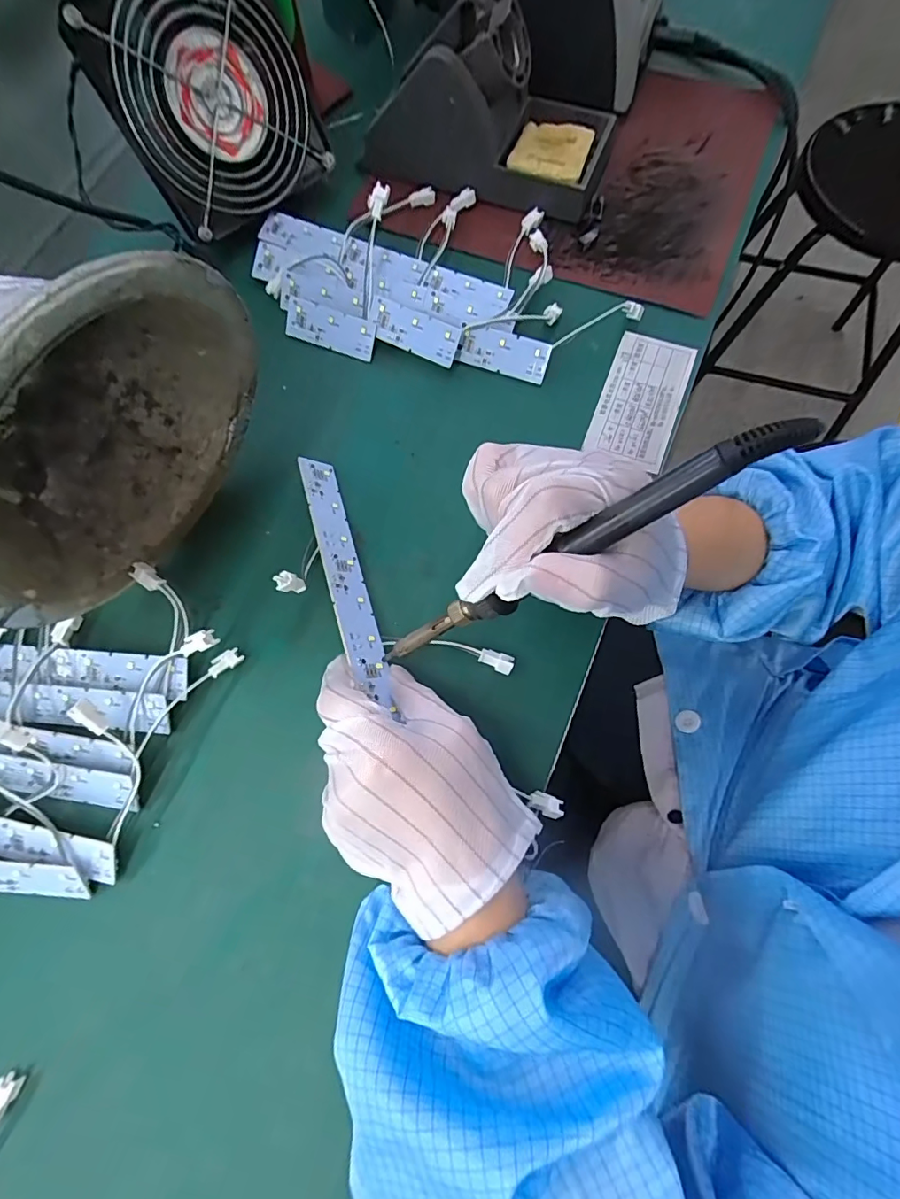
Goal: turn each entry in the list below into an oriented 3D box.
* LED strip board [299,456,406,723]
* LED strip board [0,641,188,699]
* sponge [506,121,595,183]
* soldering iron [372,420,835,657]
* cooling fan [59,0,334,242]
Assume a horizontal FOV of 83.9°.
[{"bbox_3d":[-0.060,-0.015,0.289,0.024,0.005,0.160,1,62,-42],"label":"LED strip board"},{"bbox_3d":[-0.241,0.036,0.284,0.186,0.008,0.022,5,85,1],"label":"LED strip board"},{"bbox_3d":[0.074,-0.332,0.373,0.053,0.013,0.052,19,75,7],"label":"sponge"},{"bbox_3d":[0.045,-0.015,0.216,0.200,0.016,0.015,-32,72,31],"label":"soldering iron"},{"bbox_3d":[-0.158,-0.332,0.333,0.120,0.123,0.033,-37,46,-6],"label":"cooling fan"}]

